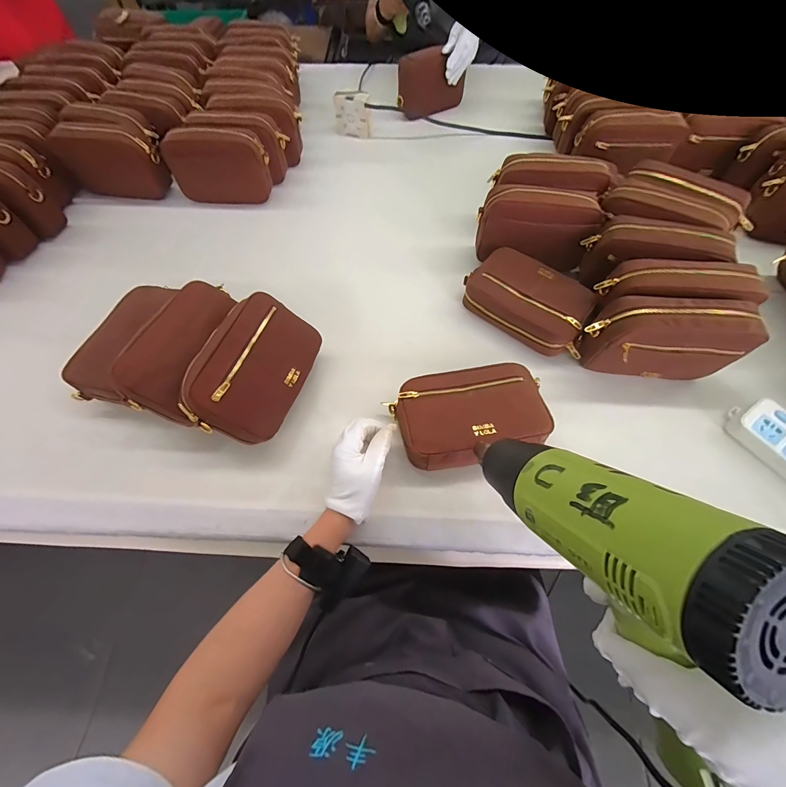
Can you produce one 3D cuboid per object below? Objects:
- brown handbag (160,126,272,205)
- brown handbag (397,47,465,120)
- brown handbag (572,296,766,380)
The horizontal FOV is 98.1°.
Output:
[{"bbox_3d":[-0.365,-0.476,0.714,0.207,0.125,0.054,0,62,0],"label":"brown handbag"},{"bbox_3d":[0.099,-0.798,0.896,0.179,0.137,0.044,-9,62,-5],"label":"brown handbag"},{"bbox_3d":[0.376,-0.076,0.481,0.191,0.118,0.065,4,62,2],"label":"brown handbag"}]

